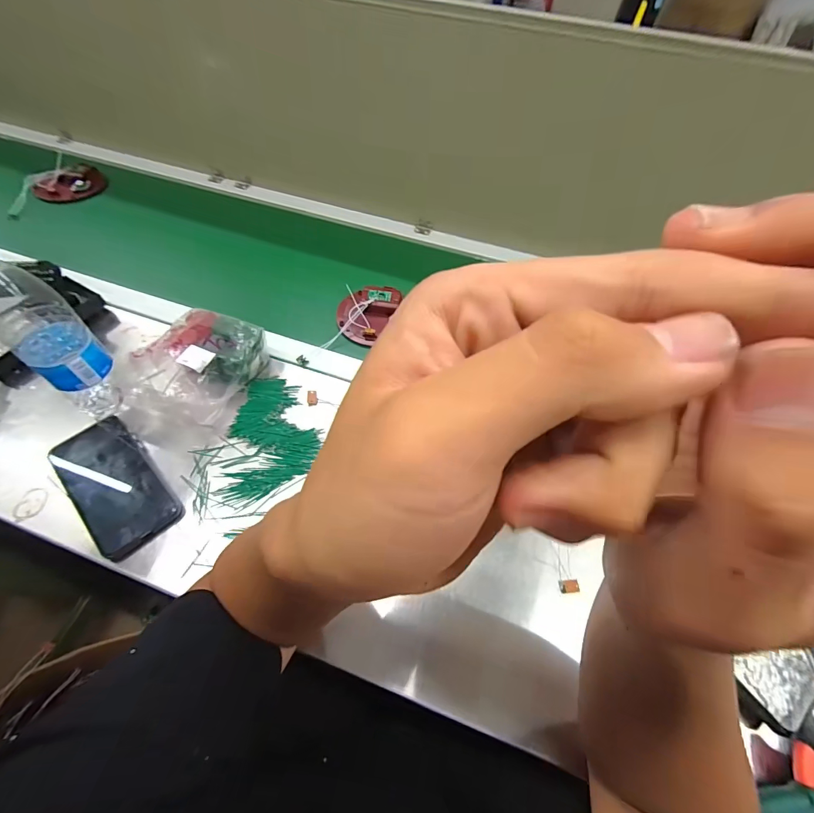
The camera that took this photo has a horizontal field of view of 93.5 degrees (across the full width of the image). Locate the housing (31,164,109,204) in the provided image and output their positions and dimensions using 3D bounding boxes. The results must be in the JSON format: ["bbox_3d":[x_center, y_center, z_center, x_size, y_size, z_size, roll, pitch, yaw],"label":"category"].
[{"bbox_3d":[-0.660,-0.432,0.753,0.037,0.041,0.129,38,62,20],"label":"housing"}]

